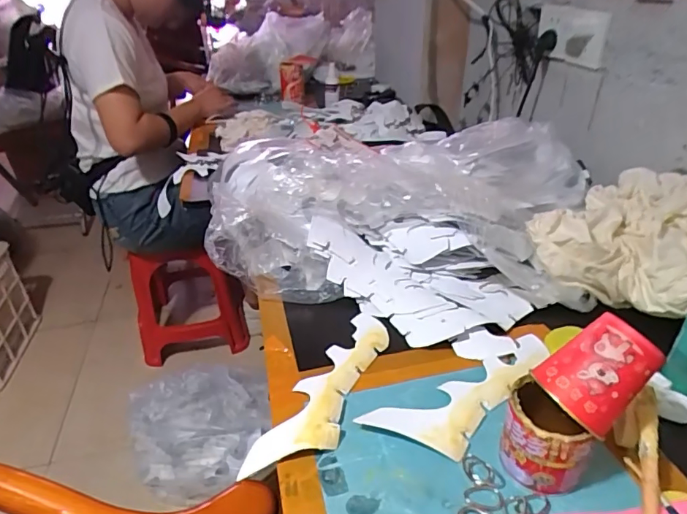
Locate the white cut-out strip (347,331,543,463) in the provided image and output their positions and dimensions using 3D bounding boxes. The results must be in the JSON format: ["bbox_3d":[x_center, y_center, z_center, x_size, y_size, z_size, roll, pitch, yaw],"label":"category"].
[{"bbox_3d":[0.120,0.126,0.480,0.206,0.020,0.080,-28,40,-35],"label":"white cut-out strip"}]

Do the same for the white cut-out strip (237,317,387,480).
[{"bbox_3d":[-0.013,0.130,0.480,0.064,0.015,0.225,9,33,27],"label":"white cut-out strip"}]

